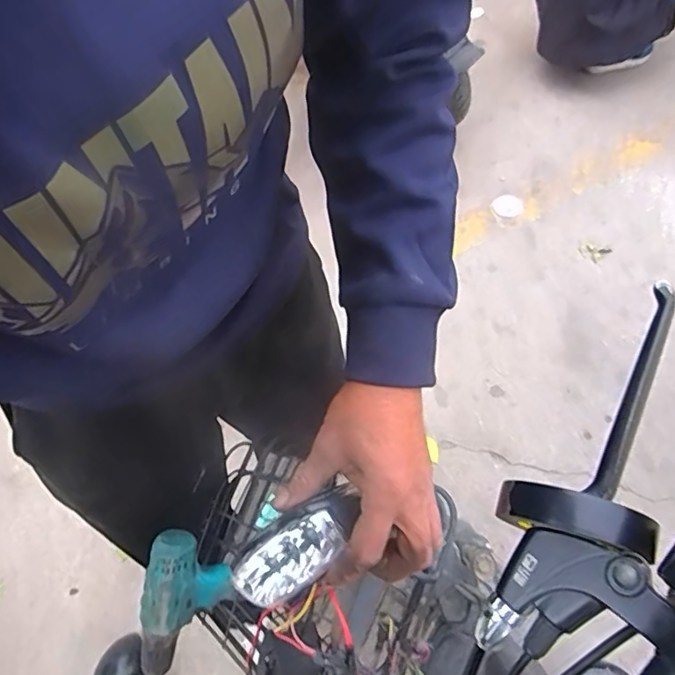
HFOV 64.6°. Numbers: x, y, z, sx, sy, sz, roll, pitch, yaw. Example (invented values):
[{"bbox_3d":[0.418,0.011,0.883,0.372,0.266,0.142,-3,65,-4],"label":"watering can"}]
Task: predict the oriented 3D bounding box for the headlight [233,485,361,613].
[{"bbox_3d":[-0.027,0.146,0.369,0.103,0.034,0.046,-46,63,19],"label":"headlight"}]

